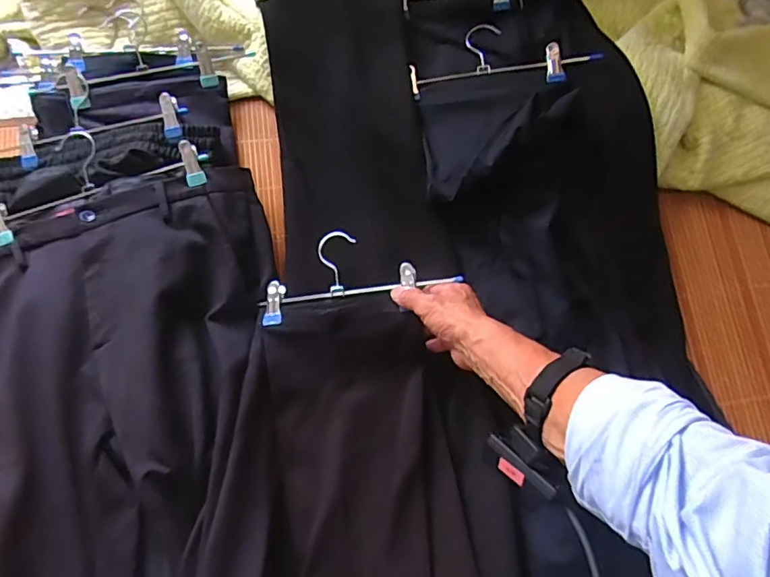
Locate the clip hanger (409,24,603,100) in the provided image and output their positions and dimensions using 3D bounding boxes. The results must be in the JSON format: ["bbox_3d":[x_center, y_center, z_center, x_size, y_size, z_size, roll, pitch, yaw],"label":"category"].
[{"bbox_3d":[0.150,-0.316,0.692,0.234,0.031,0.109,-6,76,-2],"label":"clip hanger"}]

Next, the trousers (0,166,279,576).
[{"bbox_3d":[-0.272,0.263,0.545,0.401,0.077,0.783,-13,77,-4],"label":"trousers"}]

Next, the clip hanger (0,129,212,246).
[{"bbox_3d":[-0.373,-0.147,0.652,0.294,0.023,0.127,-20,77,-5],"label":"clip hanger"}]

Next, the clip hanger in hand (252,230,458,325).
[{"bbox_3d":[-0.038,-0.024,0.630,0.233,0.024,0.102,-11,76,11],"label":"clip hanger in hand"}]

